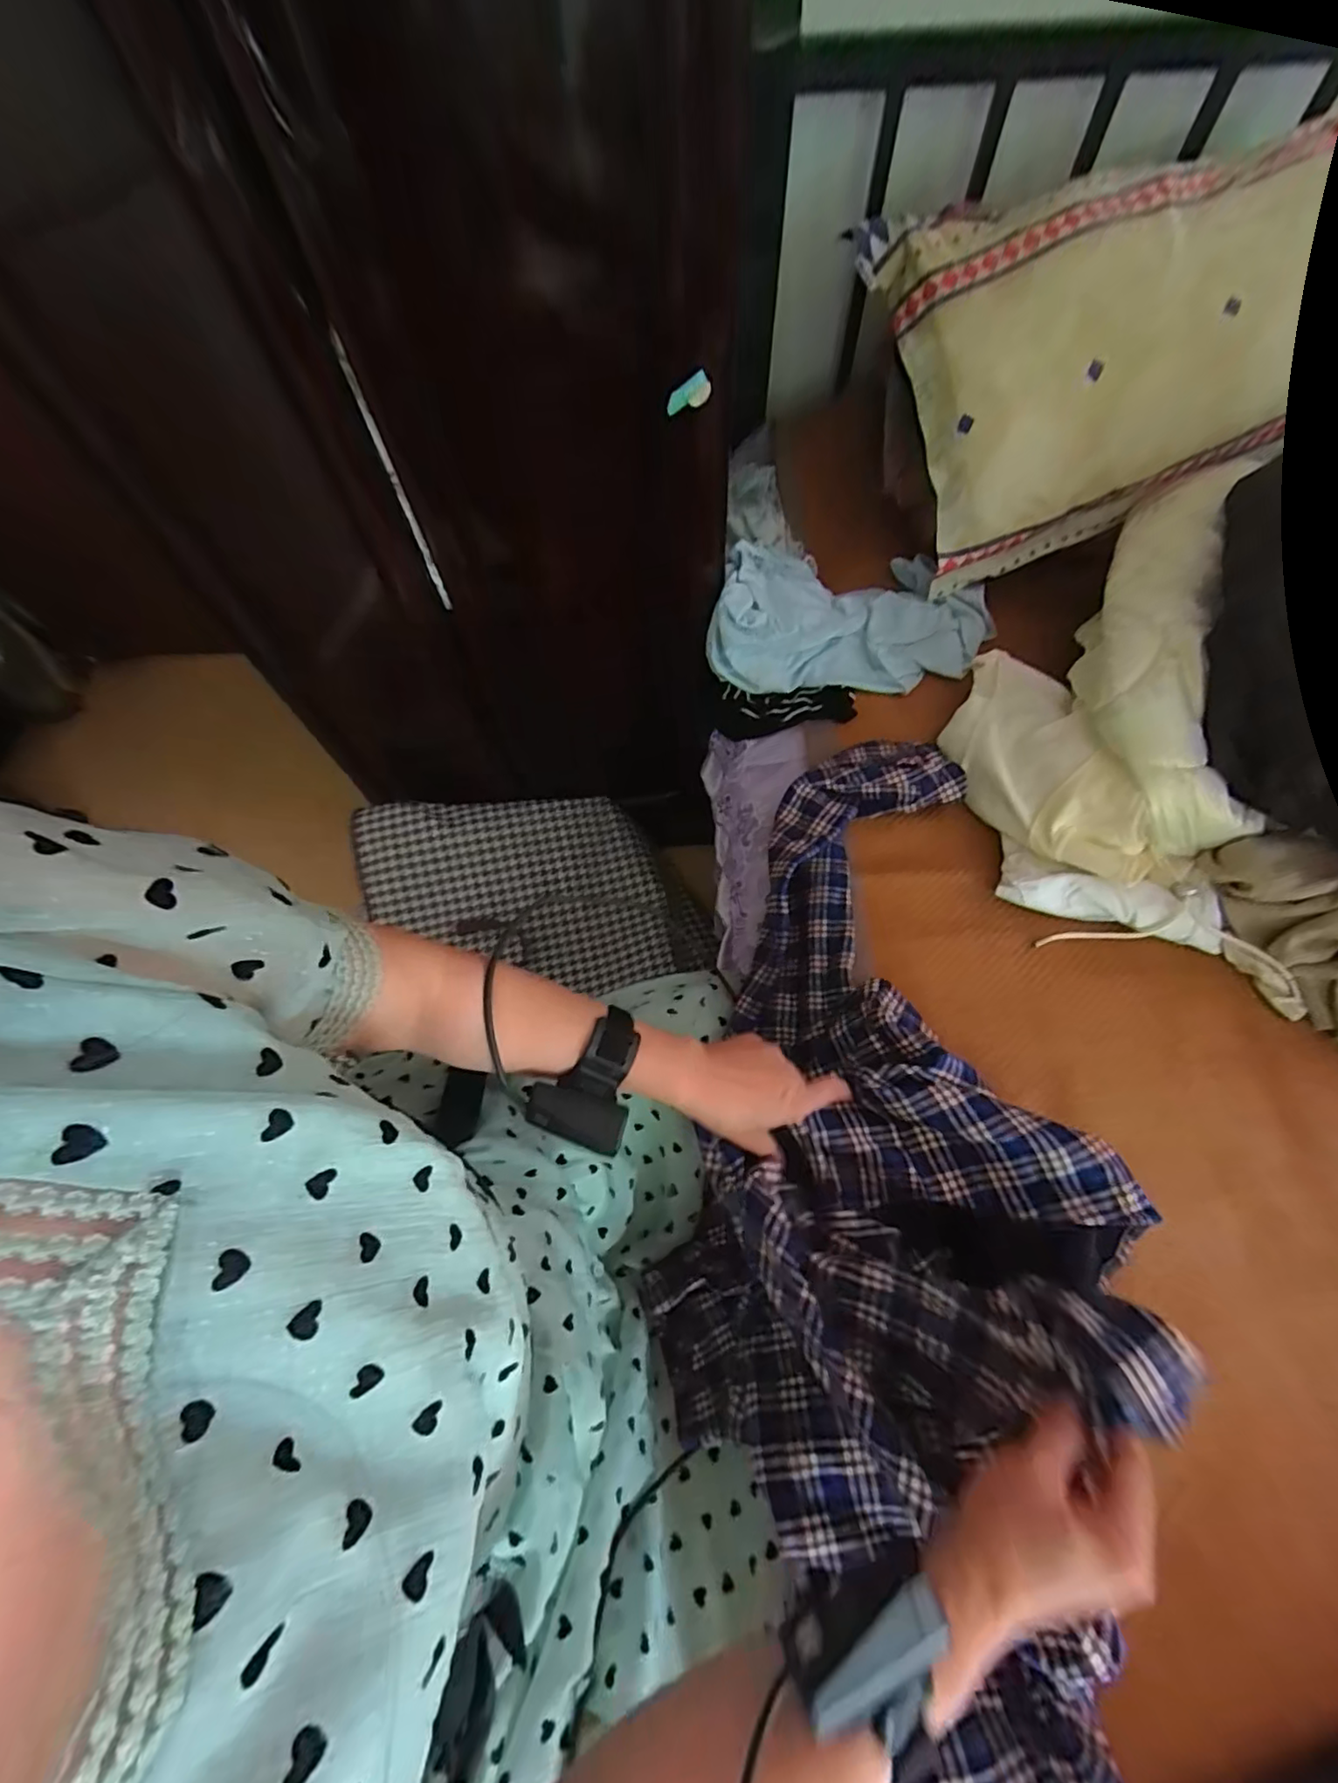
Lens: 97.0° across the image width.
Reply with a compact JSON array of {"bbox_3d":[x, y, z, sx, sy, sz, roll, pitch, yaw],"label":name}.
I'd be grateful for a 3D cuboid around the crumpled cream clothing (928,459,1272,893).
[{"bbox_3d":[0.526,-0.242,0.653,0.279,0.156,0.466,36,72,17],"label":"crumpled cream clothing"}]

